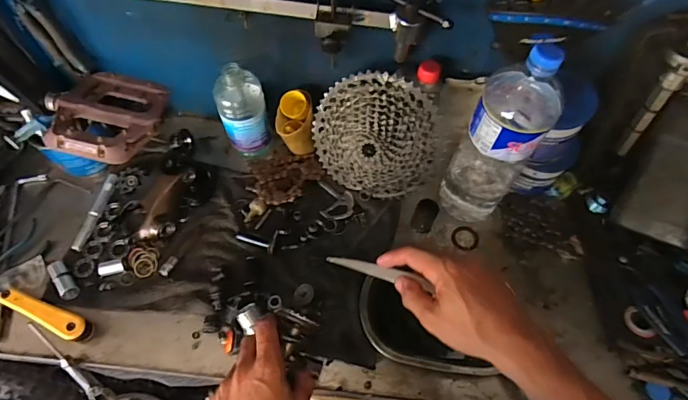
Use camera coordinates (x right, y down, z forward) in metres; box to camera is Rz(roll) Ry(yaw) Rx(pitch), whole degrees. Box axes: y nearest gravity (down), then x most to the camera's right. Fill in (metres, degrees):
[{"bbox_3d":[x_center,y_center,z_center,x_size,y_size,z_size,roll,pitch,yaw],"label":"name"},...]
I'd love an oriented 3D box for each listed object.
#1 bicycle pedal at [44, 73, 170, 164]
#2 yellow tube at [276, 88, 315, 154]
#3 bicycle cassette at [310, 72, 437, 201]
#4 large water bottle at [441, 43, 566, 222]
[{"bbox_3d":[-0.245,-0.084,0.443,0.109,0.028,0.109,14,52,1],"label":"bicycle pedal"},{"bbox_3d":[-0.077,-0.121,0.688,0.058,0.086,0.071,0,62,-1],"label":"yellow tube"},{"bbox_3d":[0.043,-0.085,0.635,0.194,0.192,0.051,18,32,9],"label":"bicycle cassette"},{"bbox_3d":[0.205,-0.080,0.566,0.090,0.304,0.106,30,65,14],"label":"large water bottle"}]

